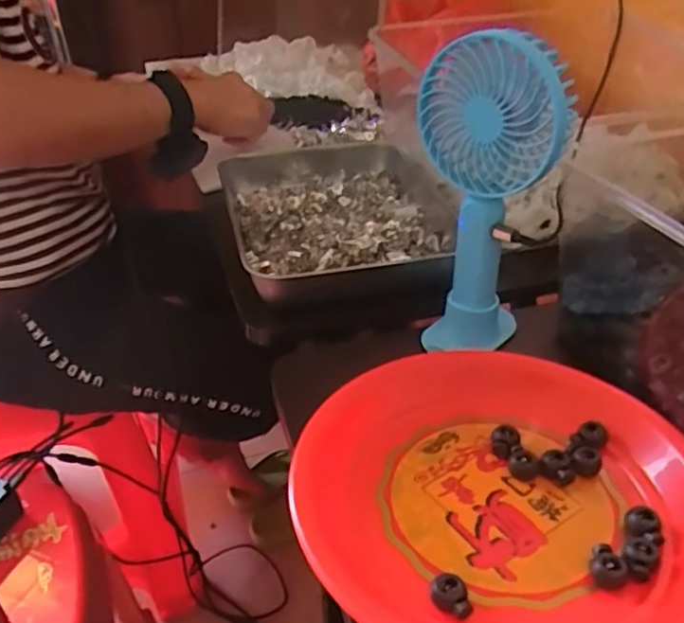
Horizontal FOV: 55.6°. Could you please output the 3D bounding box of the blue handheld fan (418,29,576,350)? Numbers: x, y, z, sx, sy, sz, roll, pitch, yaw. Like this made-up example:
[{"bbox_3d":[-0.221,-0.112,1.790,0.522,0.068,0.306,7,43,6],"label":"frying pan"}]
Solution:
[{"bbox_3d":[0.095,-0.070,0.448,0.093,0.221,0.051,7,37,10],"label":"blue handheld fan"}]

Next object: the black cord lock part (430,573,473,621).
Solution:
[{"bbox_3d":[0.053,0.138,0.313,0.017,0.013,0.017,0,36,0],"label":"black cord lock part"}]

